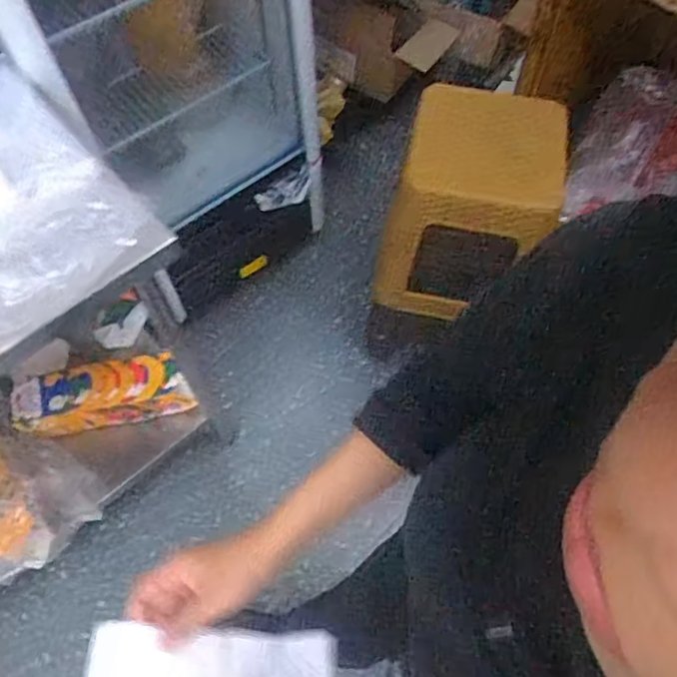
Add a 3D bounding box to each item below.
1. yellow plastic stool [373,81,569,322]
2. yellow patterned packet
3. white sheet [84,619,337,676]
[{"bbox_3d":[0.259,-0.268,1.274,0.266,0.380,0.315,13,64,7],"label":"yellow plastic stool"},{"bbox_3d":[-0.490,0.115,1.295,0.357,0.105,0.111,-9,63,-4],"label":"yellow patterned packet"},{"bbox_3d":[-0.097,0.262,0.491,0.189,0.012,0.063,6,58,-11],"label":"white sheet"}]

